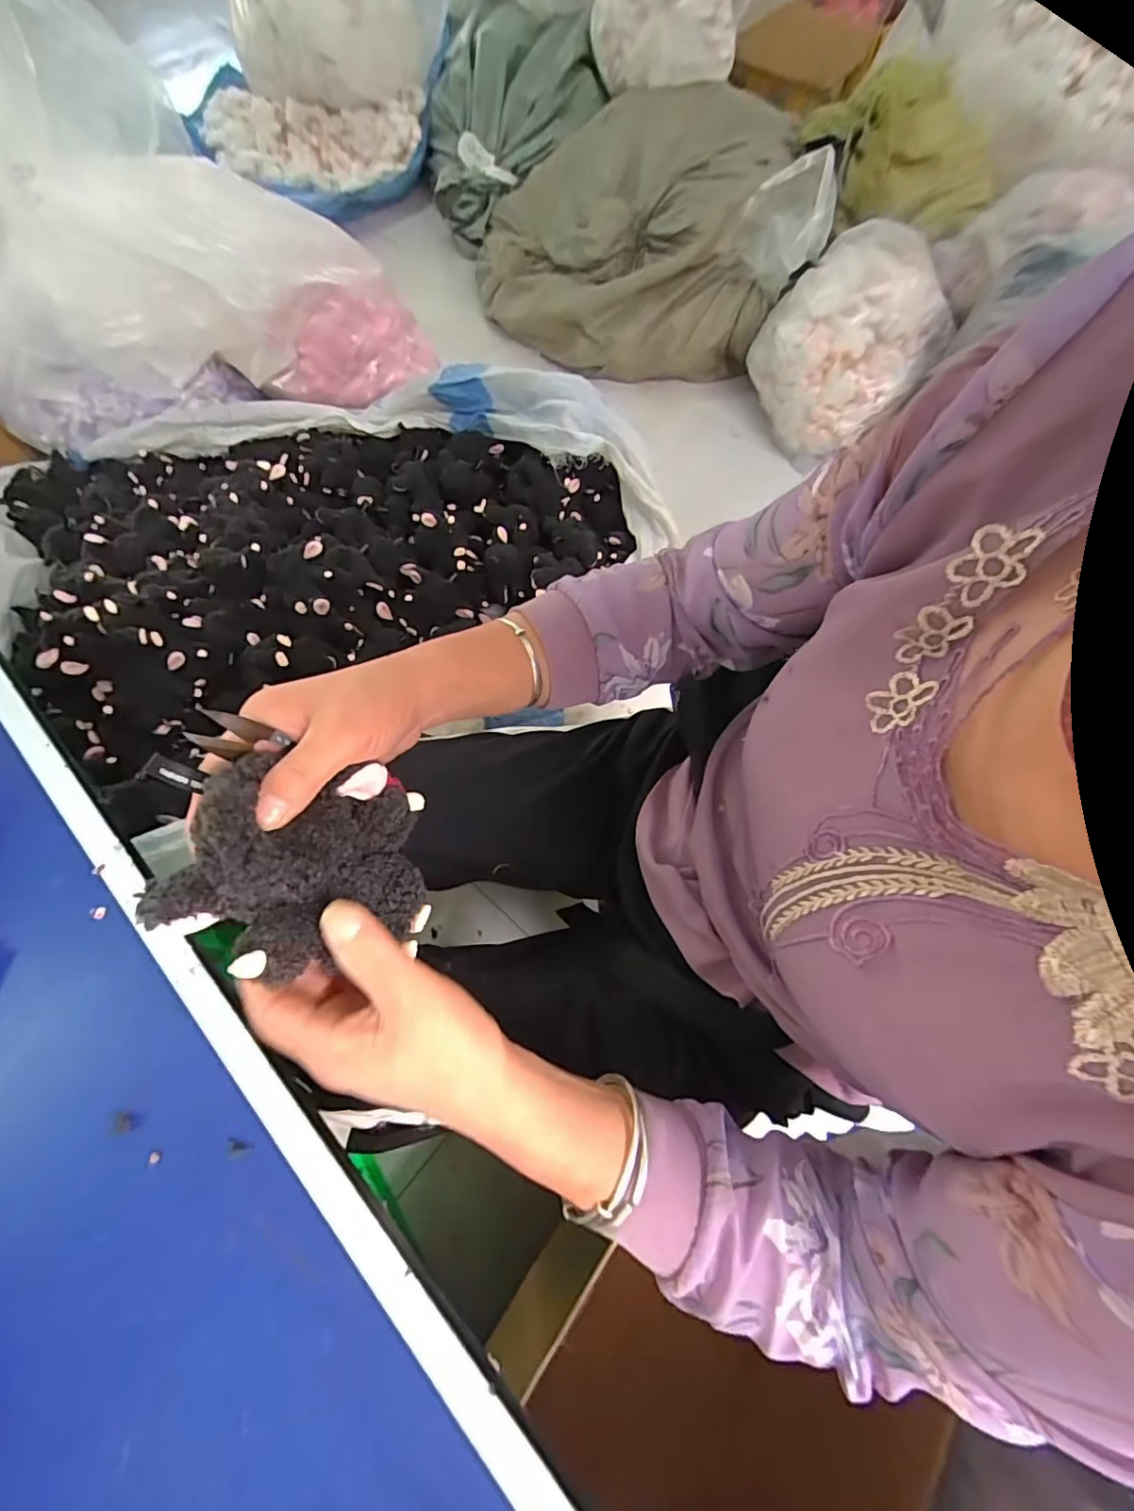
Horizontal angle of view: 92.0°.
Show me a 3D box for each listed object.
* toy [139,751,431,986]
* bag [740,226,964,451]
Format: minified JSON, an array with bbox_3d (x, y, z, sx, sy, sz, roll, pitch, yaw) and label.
[{"bbox_3d":[-0.139,0.061,0.284,0.116,0.065,0.102,16,59,-40],"label":"toy"},{"bbox_3d":[0.612,-0.900,1.205,0.317,0.294,0.359,-32,71,-13],"label":"bag"}]

